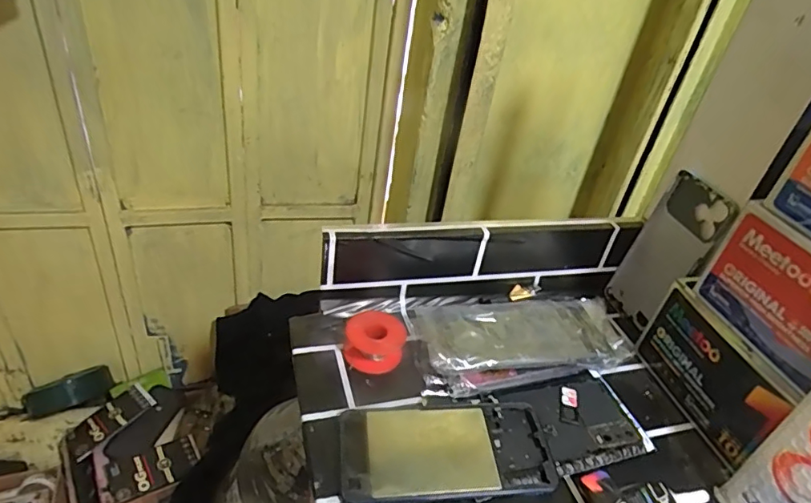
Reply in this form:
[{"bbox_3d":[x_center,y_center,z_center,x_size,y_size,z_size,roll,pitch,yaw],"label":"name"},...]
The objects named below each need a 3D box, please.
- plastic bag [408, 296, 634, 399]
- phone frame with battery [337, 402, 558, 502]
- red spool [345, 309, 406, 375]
[{"bbox_3d":[0.114,0.082,0.492,0.208,0.031,0.087,-6,39,-18],"label":"plastic bag"},{"bbox_3d":[0.031,0.153,0.399,0.160,0.013,0.074,1,37,-9],"label":"phone frame with battery"},{"bbox_3d":[-0.028,0.082,0.472,0.051,0.027,0.051,5,37,-4],"label":"red spool"}]

